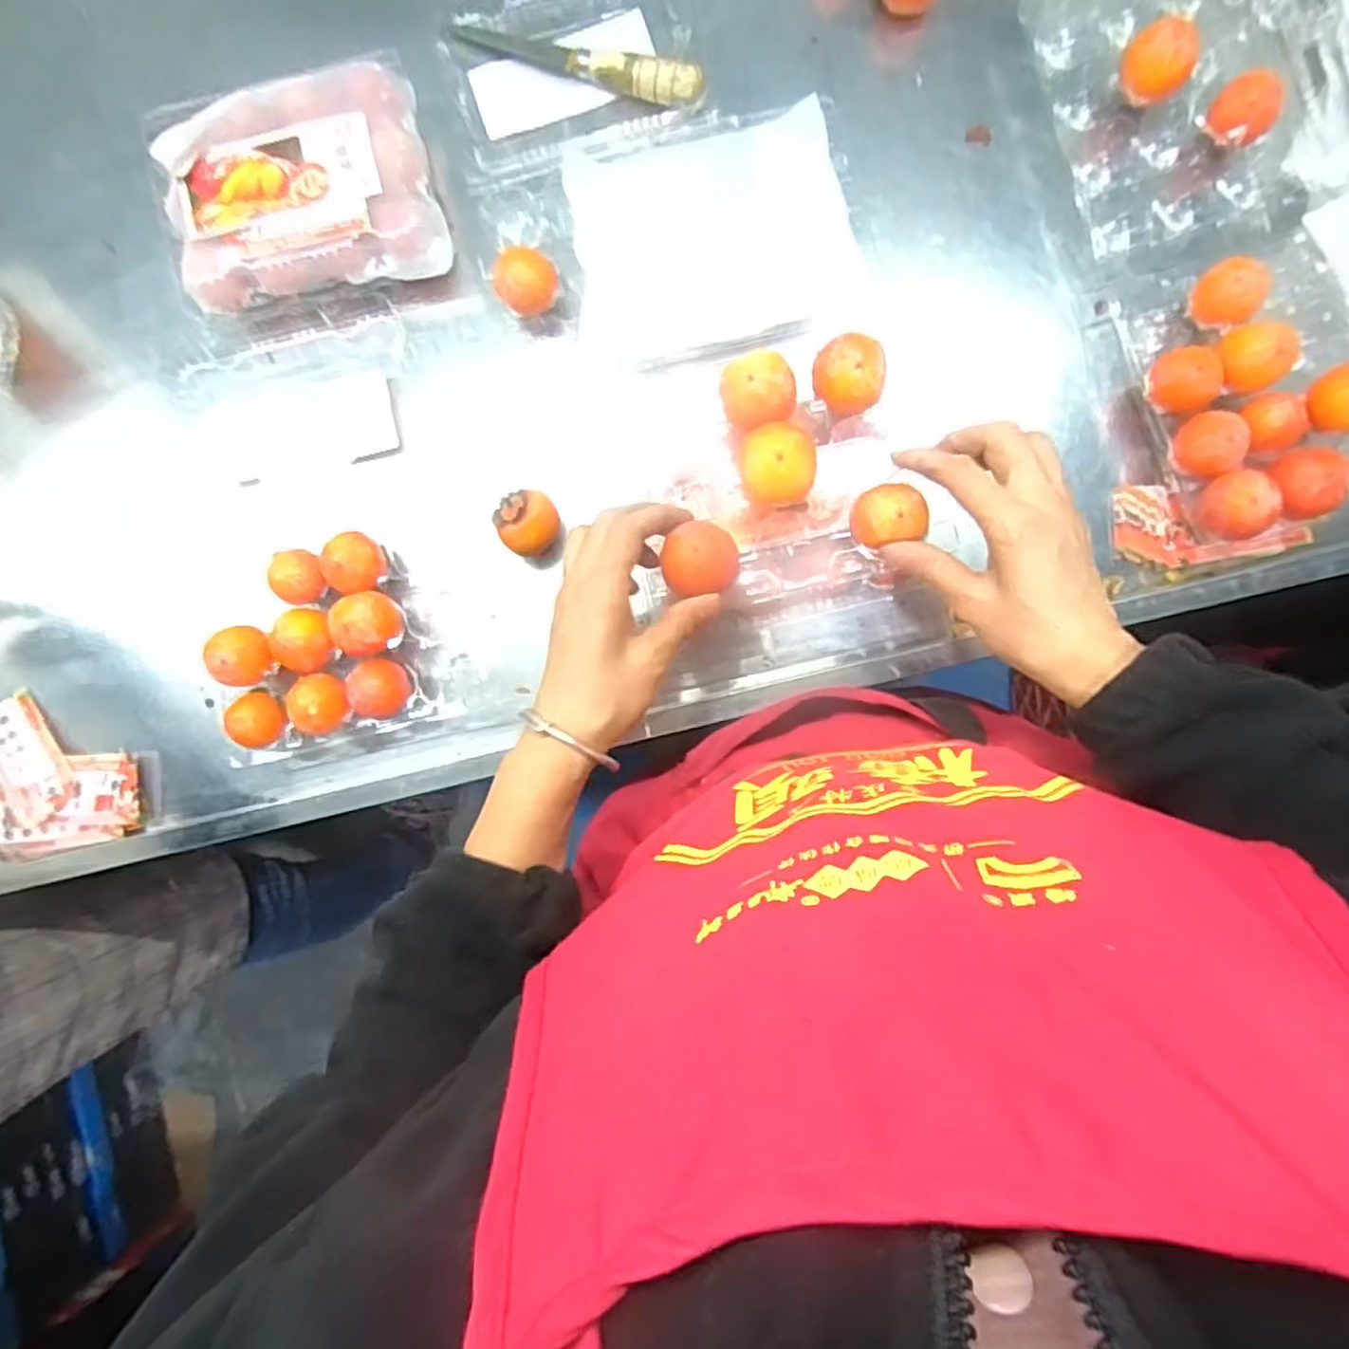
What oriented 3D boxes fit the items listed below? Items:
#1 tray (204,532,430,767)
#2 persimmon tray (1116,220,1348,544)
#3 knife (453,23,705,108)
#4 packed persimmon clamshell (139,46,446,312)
[{"bbox_3d":[-0.260,-0.024,0.554,0.141,0.057,0.142,-15,89,2],"label":"tray"},{"bbox_3d":[0.411,-0.199,0.512,0.165,0.044,0.200,-17,89,2],"label":"persimmon tray"},{"bbox_3d":[-0.072,-0.454,0.556,0.192,0.027,0.024,23,90,2],"label":"knife"},{"bbox_3d":[-0.268,-0.347,0.553,0.190,0.056,0.156,-14,89,2],"label":"packed persimmon clamshell"}]

